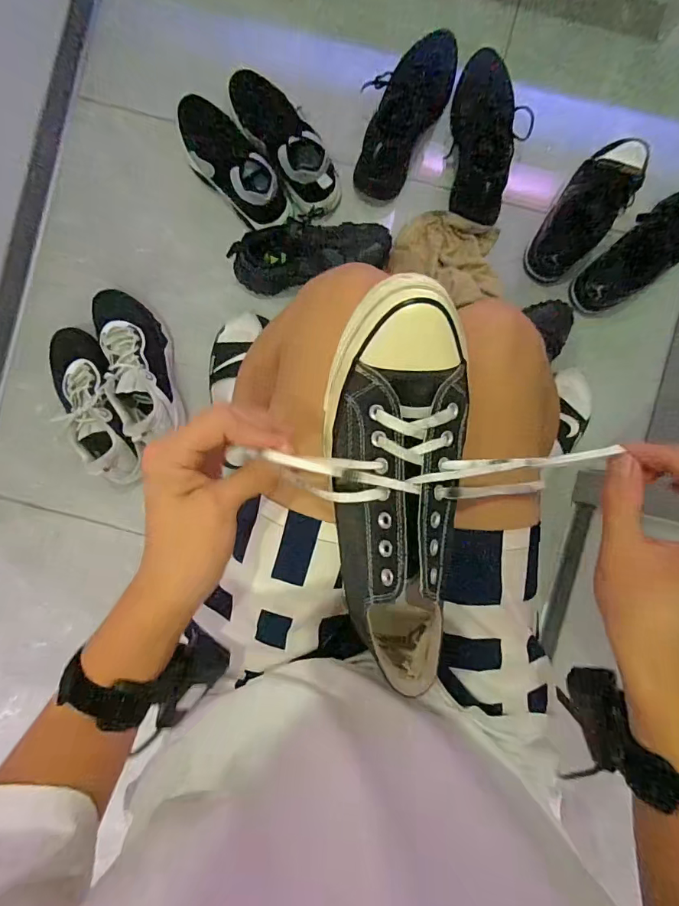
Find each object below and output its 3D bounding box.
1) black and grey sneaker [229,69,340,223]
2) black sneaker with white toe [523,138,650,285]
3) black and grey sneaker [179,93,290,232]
[{"bbox_3d":[-0.096,-0.565,0.817,0.108,0.115,0.307,-30,90,1],"label":"black and grey sneaker"},{"bbox_3d":[0.450,-0.438,0.786,0.102,0.111,0.278,37,103,1],"label":"black sneaker with white toe"},{"bbox_3d":[-0.203,-0.539,0.806,0.104,0.079,0.277,-44,90,1],"label":"black and grey sneaker"}]

